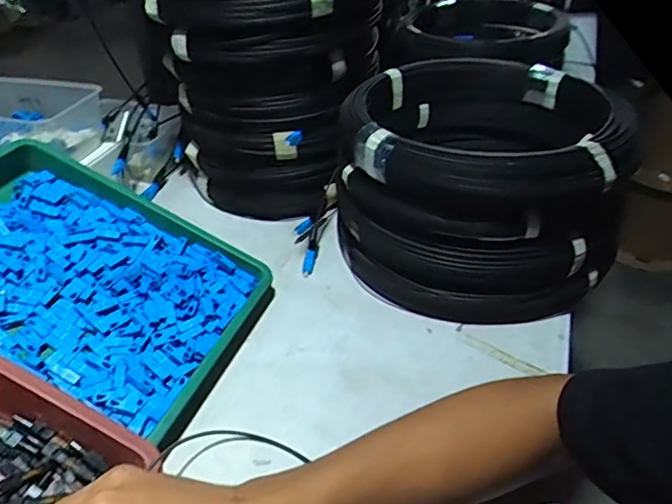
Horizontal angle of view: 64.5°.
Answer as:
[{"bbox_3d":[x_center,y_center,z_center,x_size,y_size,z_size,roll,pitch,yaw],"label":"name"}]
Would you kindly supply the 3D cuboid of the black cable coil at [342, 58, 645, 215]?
[{"bbox_3d":[0.158,-0.139,0.569,0.277,0.051,0.295,-2,38,1],"label":"black cable coil"}]

